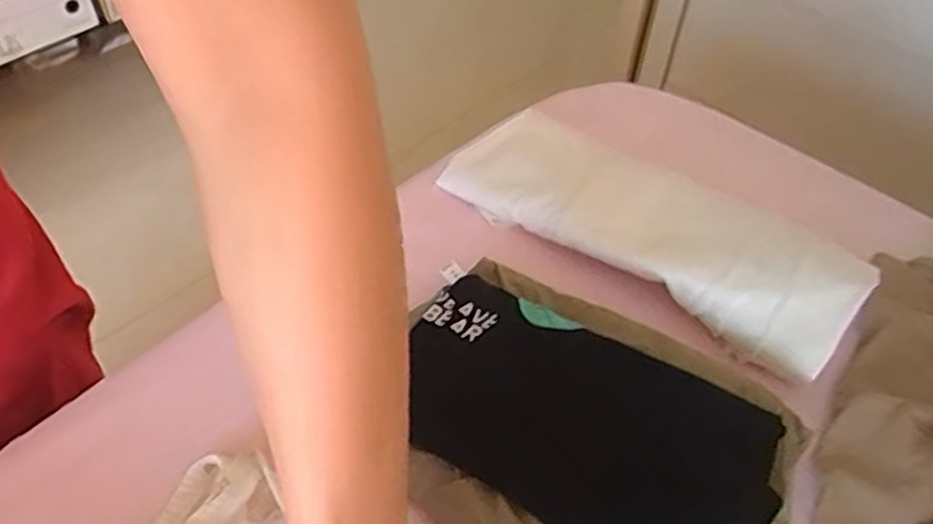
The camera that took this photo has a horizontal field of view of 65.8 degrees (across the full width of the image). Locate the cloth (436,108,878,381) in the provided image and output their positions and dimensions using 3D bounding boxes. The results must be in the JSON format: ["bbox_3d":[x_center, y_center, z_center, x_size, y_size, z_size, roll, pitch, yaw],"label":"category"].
[{"bbox_3d":[0.149,-0.038,0.598,0.337,0.050,0.133,29,58,25],"label":"cloth"}]

